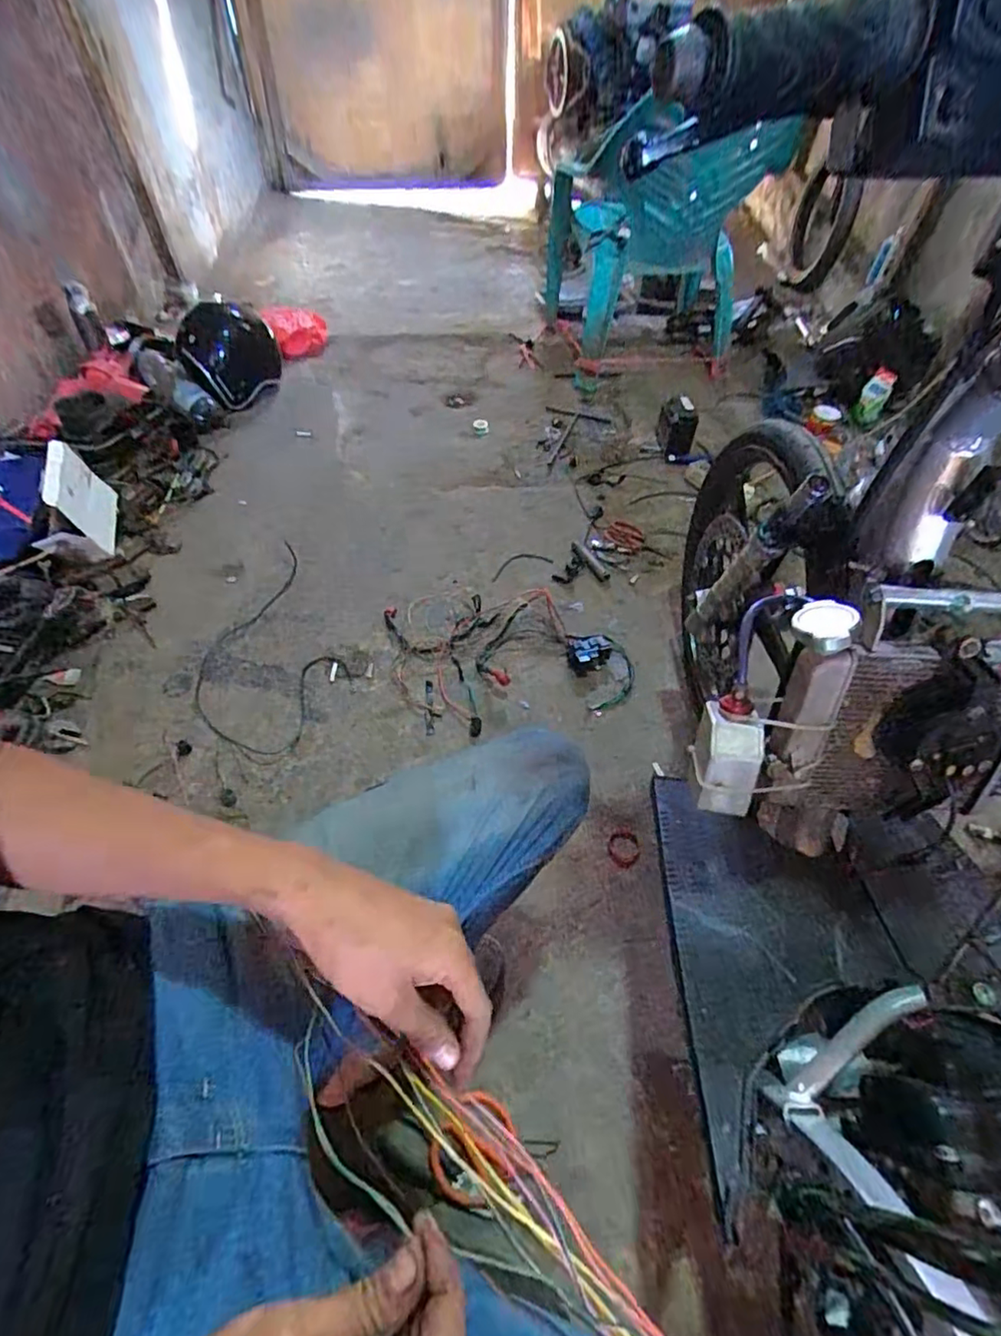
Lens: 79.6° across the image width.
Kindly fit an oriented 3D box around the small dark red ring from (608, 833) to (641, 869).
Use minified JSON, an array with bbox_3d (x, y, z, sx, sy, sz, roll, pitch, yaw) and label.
[{"bbox_3d":[0.198,0.291,0.958,0.052,0.004,0.055,0,54,0],"label":"small dark red ring"}]

